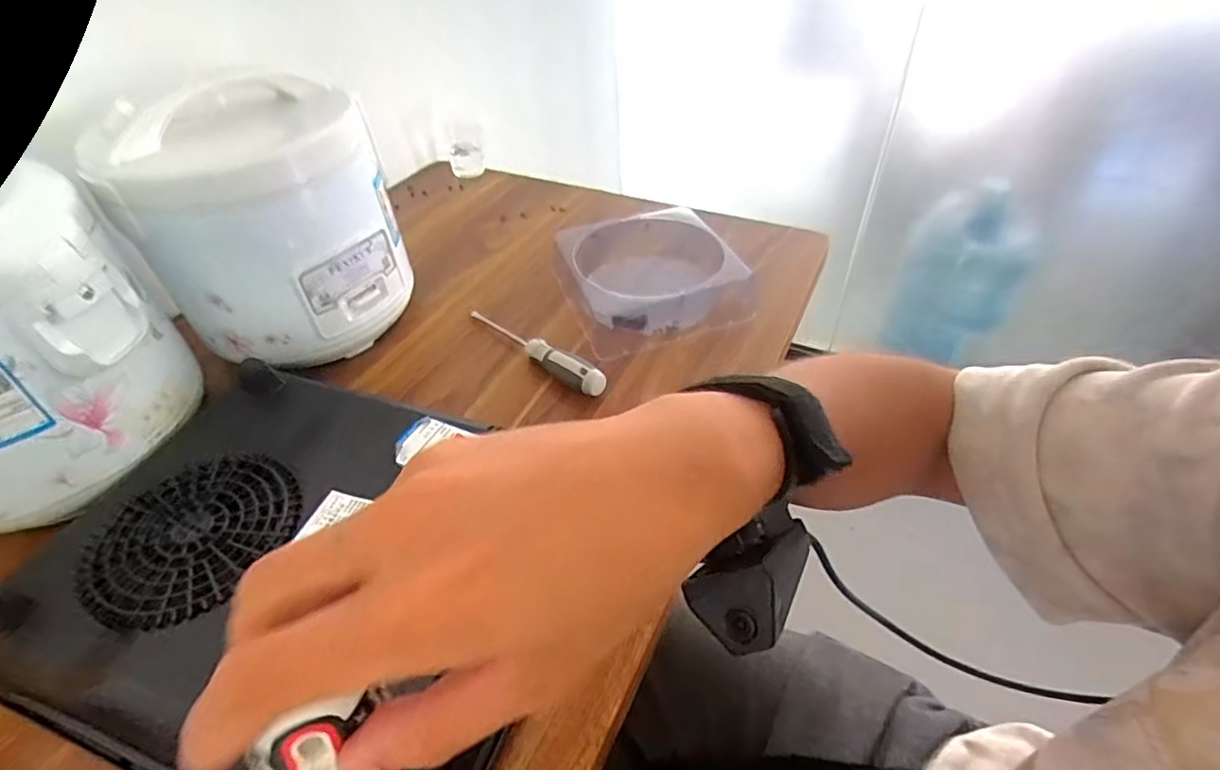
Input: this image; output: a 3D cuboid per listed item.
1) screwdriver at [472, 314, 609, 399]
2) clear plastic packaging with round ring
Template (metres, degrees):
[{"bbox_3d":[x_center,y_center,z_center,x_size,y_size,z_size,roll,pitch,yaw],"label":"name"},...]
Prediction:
[{"bbox_3d":[-0.074,-0.036,0.545,0.023,0.033,0.182,-35,49,-28],"label":"screwdriver"},{"bbox_3d":[0.048,-0.114,0.616,0.177,0.058,0.165,-16,43,-11],"label":"clear plastic packaging with round ring"}]

